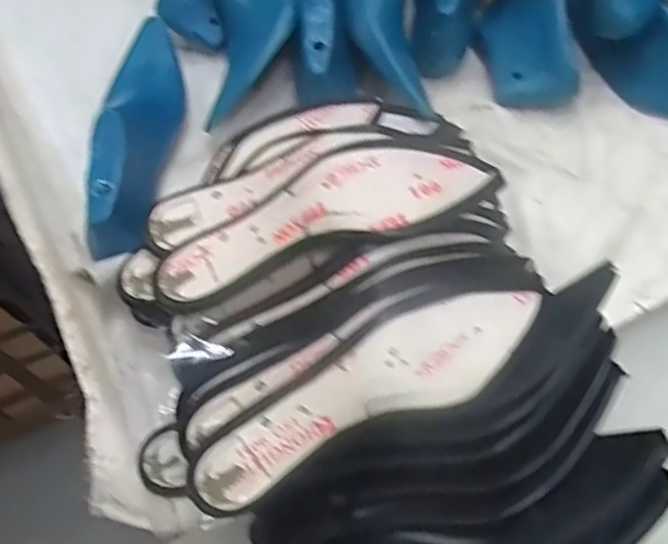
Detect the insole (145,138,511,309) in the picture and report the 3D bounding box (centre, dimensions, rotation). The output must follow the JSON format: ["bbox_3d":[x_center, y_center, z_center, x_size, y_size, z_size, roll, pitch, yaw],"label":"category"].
[{"bbox_3d":[-0.004,-0.040,0.447,0.238,0.045,0.072,-12,62,-4],"label":"insole"}]

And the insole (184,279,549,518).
[{"bbox_3d":[0.025,0.065,0.394,0.239,0.043,0.057,-26,64,-11],"label":"insole"}]

